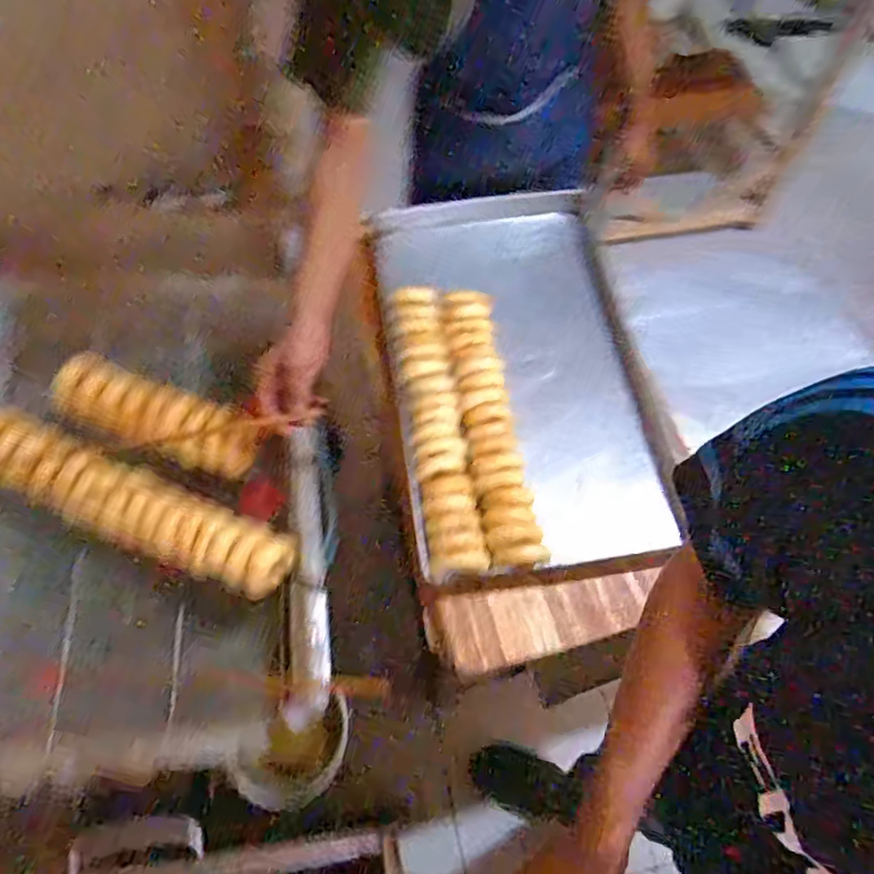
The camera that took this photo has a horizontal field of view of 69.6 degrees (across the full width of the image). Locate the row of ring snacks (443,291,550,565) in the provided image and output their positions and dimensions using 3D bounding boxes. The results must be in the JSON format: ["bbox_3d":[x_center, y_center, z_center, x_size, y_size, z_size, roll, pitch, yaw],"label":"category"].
[{"bbox_3d":[0.078,-0.031,0.959,0.089,0.049,0.475,-5,61,-4],"label":"row of ring snacks"}]

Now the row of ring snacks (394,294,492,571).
[{"bbox_3d":[-0.006,-0.037,0.950,0.088,0.053,0.493,-6,61,-5],"label":"row of ring snacks"}]

